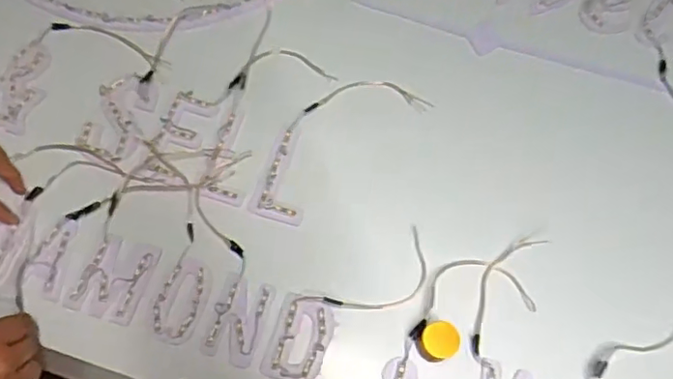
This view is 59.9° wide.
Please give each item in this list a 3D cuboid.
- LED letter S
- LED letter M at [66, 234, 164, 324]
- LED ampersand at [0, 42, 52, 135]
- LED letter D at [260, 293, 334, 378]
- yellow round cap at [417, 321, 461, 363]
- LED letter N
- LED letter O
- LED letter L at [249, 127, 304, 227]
[{"bbox_3d":[-0.240,-0.083,0.646,0.065,0.004,0.101,18,69,4],"label":"LED letter S"},{"bbox_3d":[-0.221,0.087,0.580,0.068,0.004,0.079,17,69,4],"label":"LED letter M"},{"bbox_3d":[-0.359,-0.117,0.654,0.063,0.007,0.108,16,69,3],"label":"LED ampersand"},{"bbox_3d":[-0.036,0.145,0.566,0.055,0.007,0.082,16,69,3],"label":"LED letter D"},{"bbox_3d":[0.096,0.143,0.551,0.035,0.041,0.033,1,69,-3],"label":"yellow round cap"},{"bbox_3d":[-0.096,0.128,0.575,0.052,0.004,0.083,15,69,3],"label":"LED letter N"},{"bbox_3d":[-0.154,0.109,0.577,0.051,0.004,0.084,16,69,3],"label":"LED letter O"},{"bbox_3d":[-0.053,-0.015,0.634,0.056,0.012,0.108,16,69,3],"label":"LED letter L"}]

